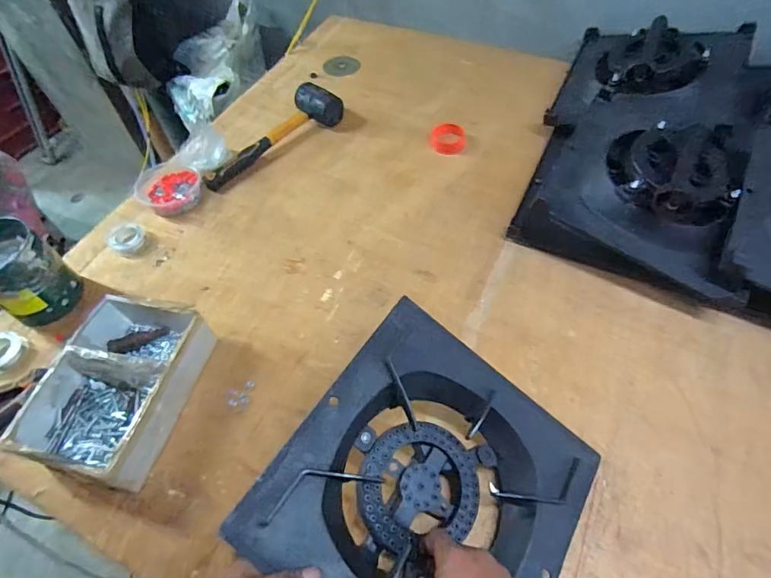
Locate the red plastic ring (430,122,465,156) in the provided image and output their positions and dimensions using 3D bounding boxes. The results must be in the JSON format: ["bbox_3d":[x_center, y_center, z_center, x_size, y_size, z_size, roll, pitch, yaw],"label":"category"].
[{"bbox_3d":[0.125,-0.299,0.893,0.065,0.030,0.056,4,56,6],"label":"red plastic ring"}]

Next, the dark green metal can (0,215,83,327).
[{"bbox_3d":[-0.556,-0.026,0.678,0.130,0.119,0.104,26,61,19],"label":"dark green metal can"}]

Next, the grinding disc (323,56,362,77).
[{"bbox_3d":[-0.109,-0.545,1.096,0.084,0.011,0.092,-2,57,3],"label":"grinding disc"}]

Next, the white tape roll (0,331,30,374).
[{"bbox_3d":[-0.568,0.091,0.658,0.057,0.018,0.055,-2,56,2],"label":"white tape roll"}]

